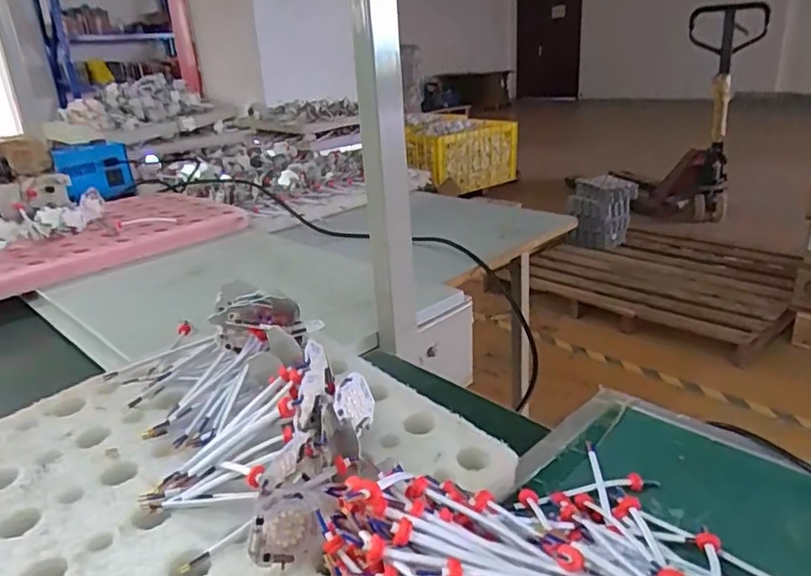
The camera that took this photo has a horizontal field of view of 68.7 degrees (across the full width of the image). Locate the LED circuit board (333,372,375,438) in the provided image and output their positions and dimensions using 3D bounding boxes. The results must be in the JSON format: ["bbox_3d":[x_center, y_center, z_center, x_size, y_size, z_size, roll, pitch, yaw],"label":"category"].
[{"bbox_3d":[-0.041,0.094,0.489,0.004,0.045,0.044,-18,39,34],"label":"LED circuit board"}]

